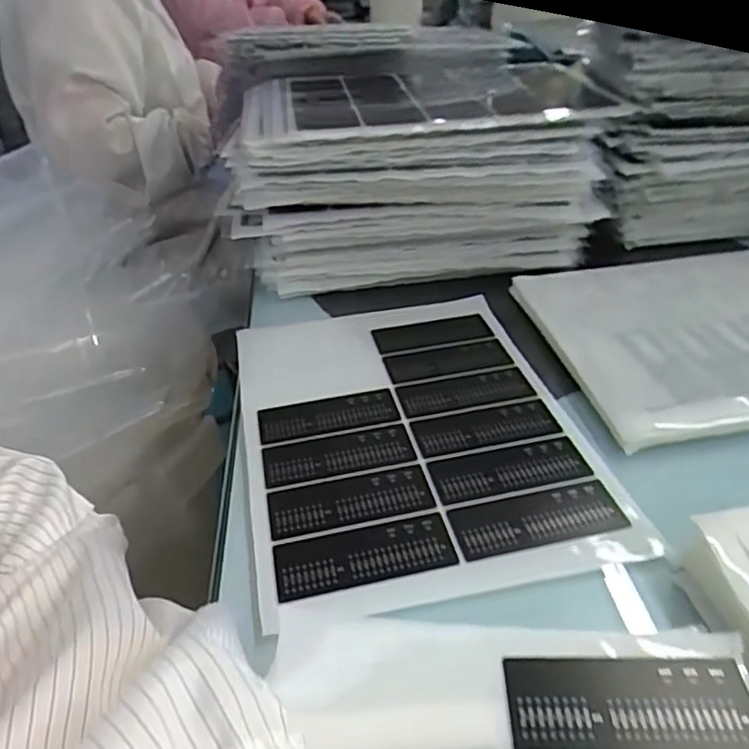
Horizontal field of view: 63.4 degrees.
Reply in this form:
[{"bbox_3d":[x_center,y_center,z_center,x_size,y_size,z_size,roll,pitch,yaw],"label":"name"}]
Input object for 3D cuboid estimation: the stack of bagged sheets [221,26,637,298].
[{"bbox_3d":[0.034,-0.200,0.567,0.305,0.175,0.211,-7,37,-6],"label":"stack of bagged sheets"}]

